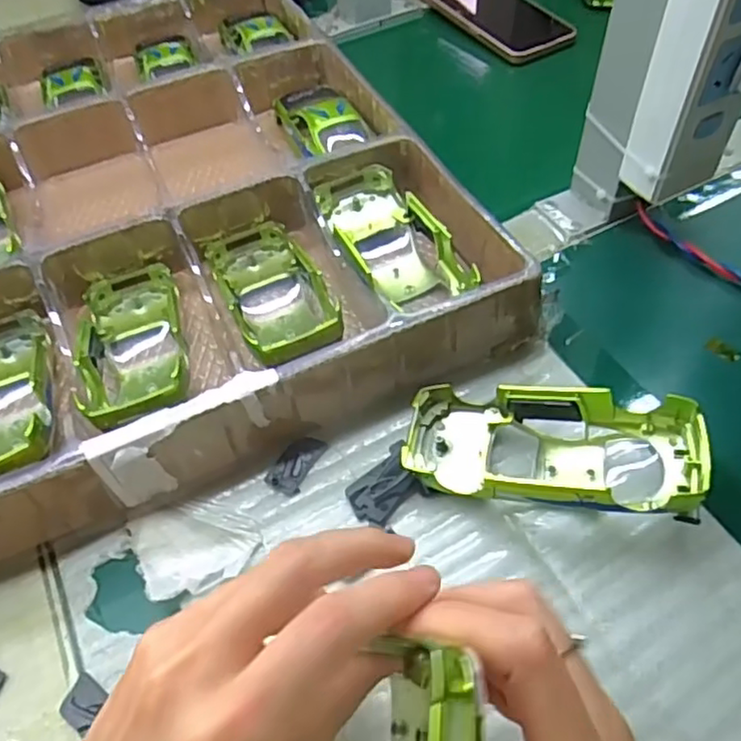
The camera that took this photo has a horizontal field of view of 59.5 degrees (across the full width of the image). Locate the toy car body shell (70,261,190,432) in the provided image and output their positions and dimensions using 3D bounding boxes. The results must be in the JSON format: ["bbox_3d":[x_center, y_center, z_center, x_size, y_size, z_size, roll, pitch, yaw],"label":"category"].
[{"bbox_3d":[-0.128,-0.013,0.356,0.059,0.039,0.138,-17,33,-10],"label":"toy car body shell"}]

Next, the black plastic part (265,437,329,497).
[{"bbox_3d":[-0.038,0.046,0.330,0.019,0.004,0.034,21,57,18],"label":"black plastic part"}]

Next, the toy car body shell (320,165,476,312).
[{"bbox_3d":[0.010,-0.078,0.393,0.056,0.035,0.116,-23,55,-13],"label":"toy car body shell"}]

